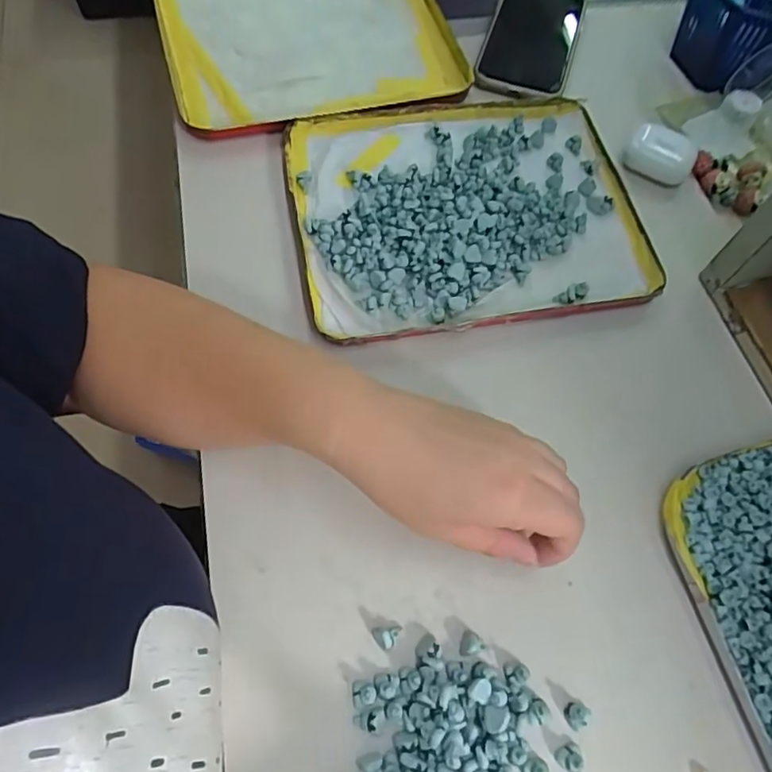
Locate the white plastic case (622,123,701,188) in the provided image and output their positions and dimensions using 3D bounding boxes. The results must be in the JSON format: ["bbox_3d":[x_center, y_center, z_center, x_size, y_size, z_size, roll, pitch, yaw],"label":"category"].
[{"bbox_3d":[0.219,-0.185,0.461,0.053,0.020,0.041,23,65,8],"label":"white plastic case"}]

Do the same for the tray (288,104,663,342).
[{"bbox_3d":[0.059,-0.136,0.422,0.245,0.018,0.203,-9,65,-8],"label":"tray"}]

